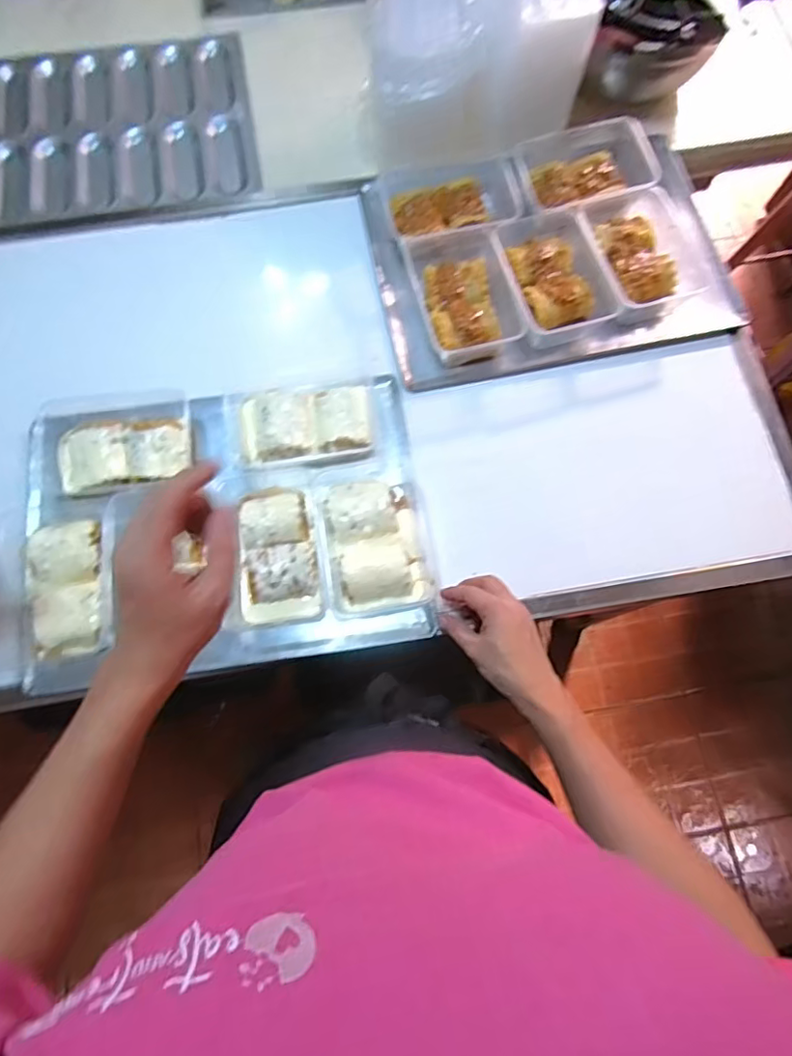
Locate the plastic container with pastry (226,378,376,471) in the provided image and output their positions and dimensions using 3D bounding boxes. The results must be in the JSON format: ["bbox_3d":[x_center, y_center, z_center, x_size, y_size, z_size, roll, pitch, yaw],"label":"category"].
[{"bbox_3d":[-0.109,-0.124,0.682,0.164,0.037,0.100,-9,74,-2],"label":"plastic container with pastry"}]

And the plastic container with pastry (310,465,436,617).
[{"bbox_3d":[-0.027,0.007,0.643,0.114,0.048,0.178,-11,74,-2],"label":"plastic container with pastry"}]

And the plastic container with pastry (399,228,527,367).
[{"bbox_3d":[0.085,-0.300,0.724,0.117,0.047,0.179,-14,74,-3],"label":"plastic container with pastry"}]

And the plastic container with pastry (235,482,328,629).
[{"bbox_3d":[-0.136,0.023,0.644,0.100,0.039,0.178,-8,74,-1],"label":"plastic container with pastry"}]

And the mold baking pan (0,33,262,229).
[{"bbox_3d":[-0.439,-0.637,0.893,0.416,0.029,0.361,-15,74,-3],"label":"mold baking pan"}]

